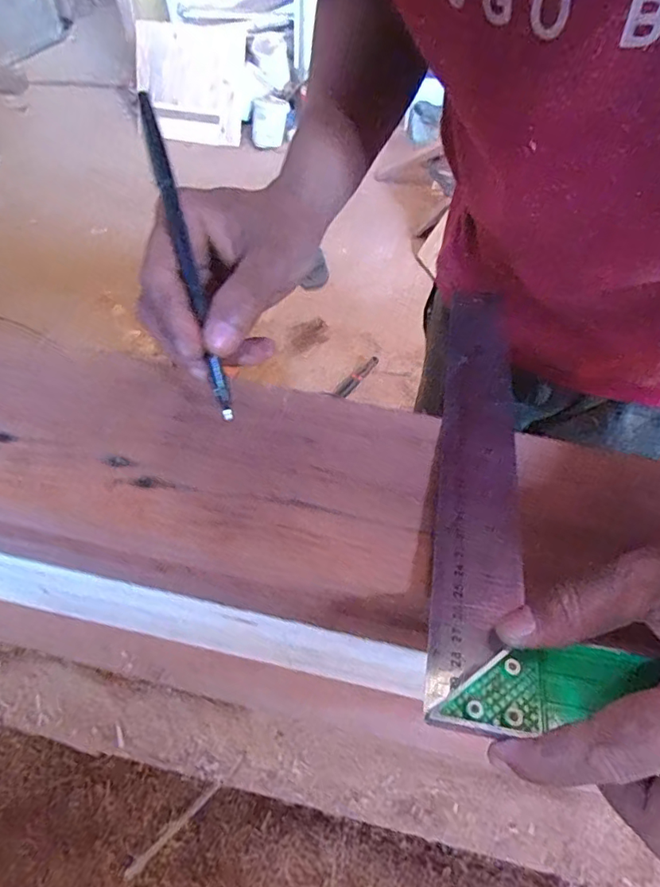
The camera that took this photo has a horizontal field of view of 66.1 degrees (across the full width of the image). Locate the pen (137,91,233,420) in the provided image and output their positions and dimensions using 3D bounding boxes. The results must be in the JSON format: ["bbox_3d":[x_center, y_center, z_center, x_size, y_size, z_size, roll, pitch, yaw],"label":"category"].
[{"bbox_3d":[-0.069,-0.086,0.246,0.009,0.151,0.008,-16,10,-15],"label":"pen"}]

